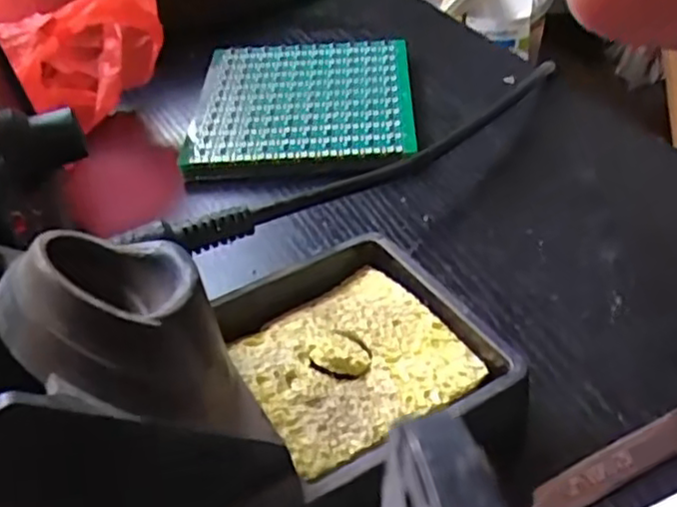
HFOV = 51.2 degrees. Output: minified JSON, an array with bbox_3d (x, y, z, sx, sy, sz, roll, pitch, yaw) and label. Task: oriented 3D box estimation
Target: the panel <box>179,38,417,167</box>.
[{"bbox_3d":[-0.016,-0.070,0.315,0.095,0.005,0.095,-3,41,4],"label":"panel"}]

